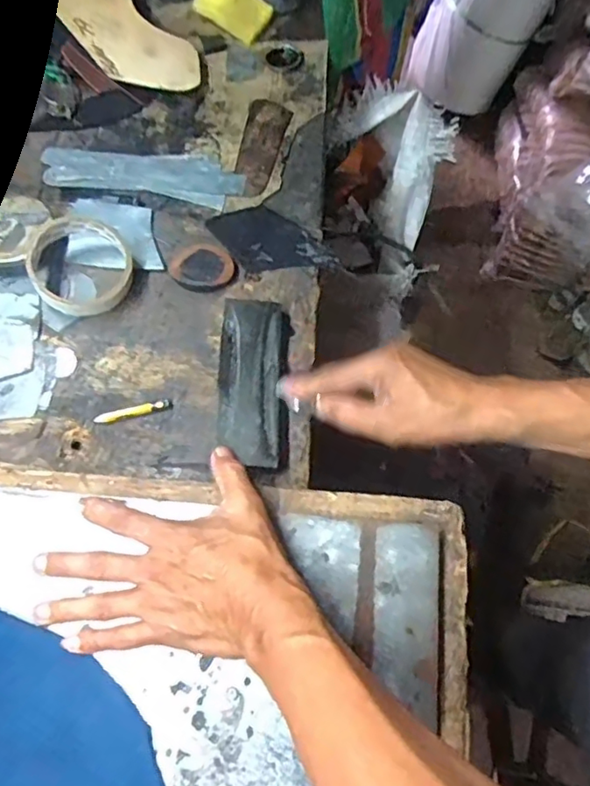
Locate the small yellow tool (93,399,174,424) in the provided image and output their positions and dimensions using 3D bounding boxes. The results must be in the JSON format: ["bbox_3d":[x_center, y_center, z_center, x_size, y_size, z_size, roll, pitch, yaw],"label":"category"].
[{"bbox_3d":[-0.130,0.015,0.468,0.061,0.005,0.008,-12,66,-7],"label":"small yellow tool"}]

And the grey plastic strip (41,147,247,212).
[{"bbox_3d":[-0.157,-0.230,0.606,0.207,0.007,0.064,9,65,3],"label":"grey plastic strip"}]

